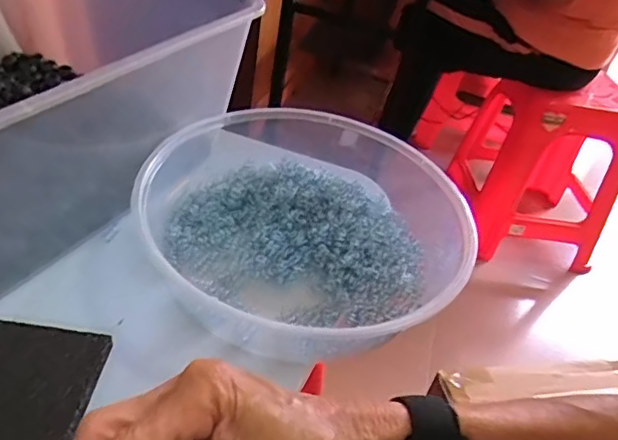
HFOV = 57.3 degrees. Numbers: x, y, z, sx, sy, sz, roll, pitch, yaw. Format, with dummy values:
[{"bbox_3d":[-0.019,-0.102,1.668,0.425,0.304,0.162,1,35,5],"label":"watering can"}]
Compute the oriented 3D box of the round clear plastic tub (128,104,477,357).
[{"bbox_3d":[-0.014,-0.001,0.432,0.264,0.065,0.242,7,39,-6],"label":"round clear plastic tub"}]

